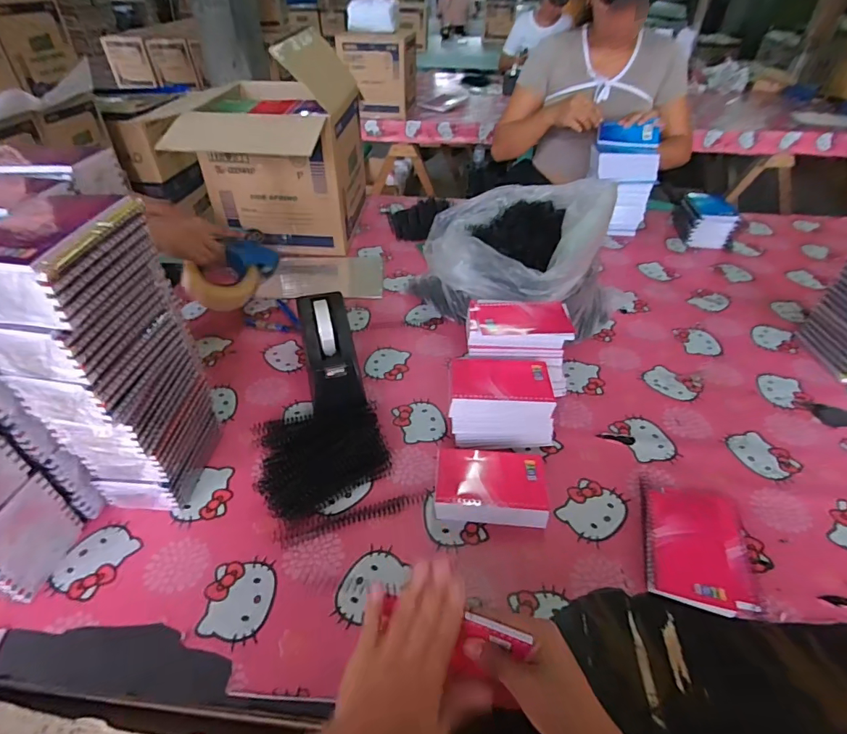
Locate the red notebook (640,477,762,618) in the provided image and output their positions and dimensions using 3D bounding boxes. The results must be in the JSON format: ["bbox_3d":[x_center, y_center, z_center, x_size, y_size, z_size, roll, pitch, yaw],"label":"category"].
[{"bbox_3d":[0.313,0.198,0.525,0.111,0.018,0.153,12,42,12],"label":"red notebook"}]

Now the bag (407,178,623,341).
[{"bbox_3d":[0.177,-0.207,0.839,0.329,0.213,0.310,-14,43,-16],"label":"bag"}]

